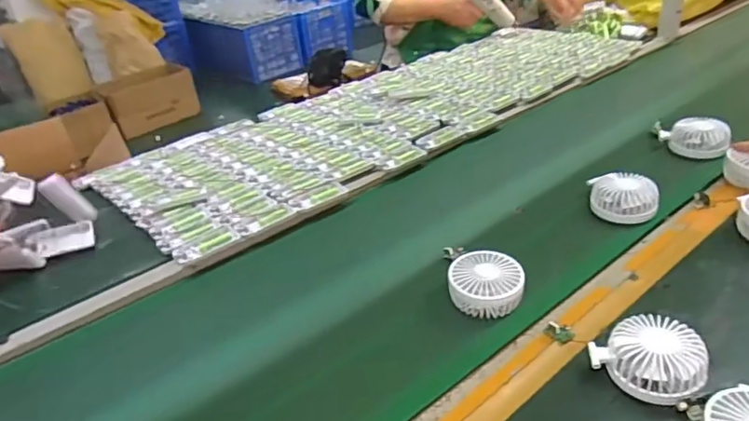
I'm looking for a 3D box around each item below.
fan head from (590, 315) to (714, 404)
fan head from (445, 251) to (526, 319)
[{"bbox_3d":[0.275,0.143,0.541,0.102,0.041,0.084,25,44,37],"label":"fan head"},{"bbox_3d":[0.134,0.091,0.663,0.095,0.047,0.079,10,37,22],"label":"fan head"}]

